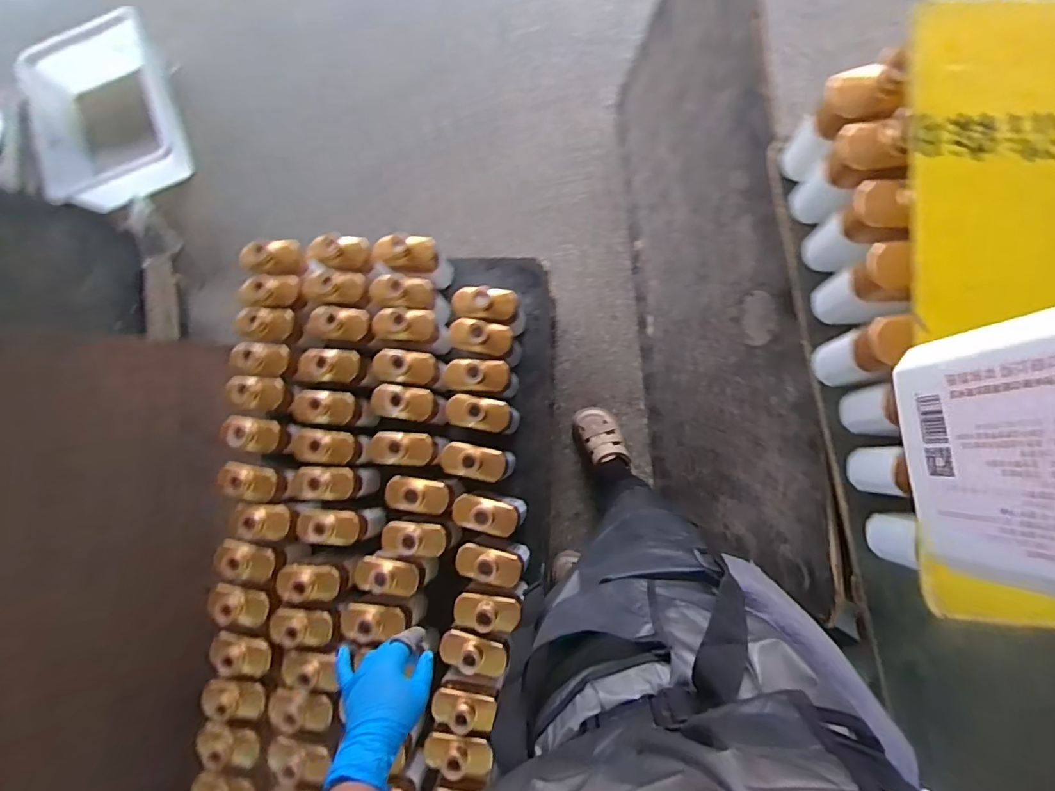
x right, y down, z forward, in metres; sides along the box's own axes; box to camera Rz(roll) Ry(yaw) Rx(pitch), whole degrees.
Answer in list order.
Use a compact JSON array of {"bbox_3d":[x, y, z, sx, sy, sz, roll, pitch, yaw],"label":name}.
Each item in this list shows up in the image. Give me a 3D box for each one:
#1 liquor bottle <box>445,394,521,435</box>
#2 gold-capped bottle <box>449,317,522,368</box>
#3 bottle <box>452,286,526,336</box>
[{"bbox_3d":[-0.081,0.037,0.947,0.117,0.159,0.058,10,84,7],"label":"liquor bottle"},{"bbox_3d":[-0.080,-0.098,0.960,0.125,0.154,0.064,15,84,7],"label":"gold-capped bottle"},{"bbox_3d":[-0.070,-0.159,0.965,0.130,0.153,0.074,-4,82,5],"label":"bottle"}]

